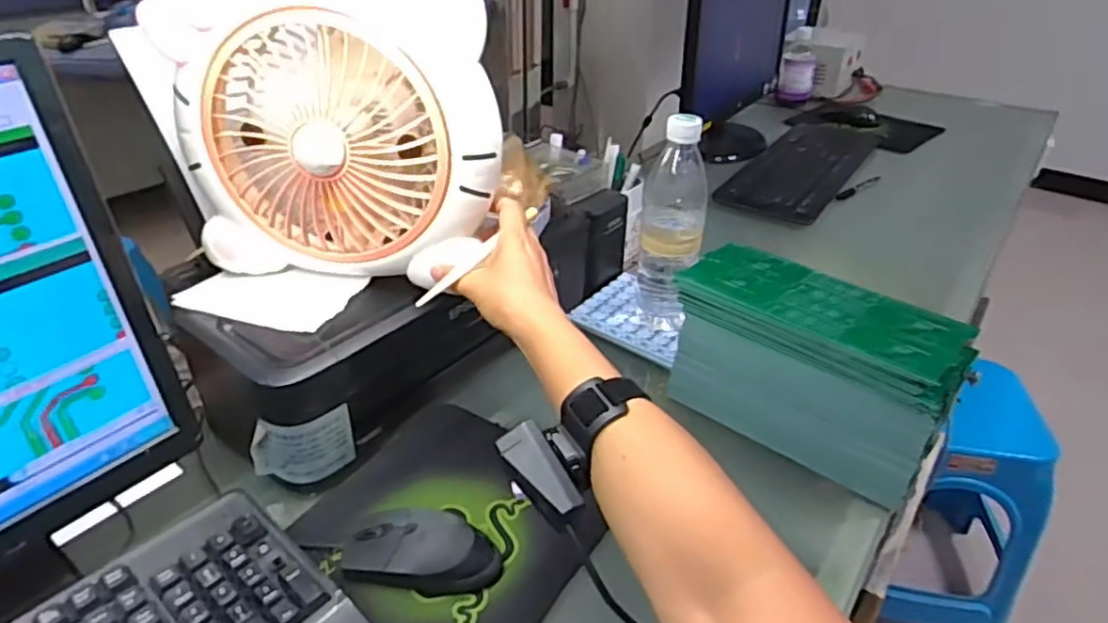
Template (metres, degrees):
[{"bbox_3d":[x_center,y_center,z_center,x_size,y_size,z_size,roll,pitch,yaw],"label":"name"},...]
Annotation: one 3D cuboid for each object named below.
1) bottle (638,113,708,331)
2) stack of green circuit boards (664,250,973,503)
[{"bbox_3d":[0.119,-0.079,0.698,0.064,0.215,0.067,6,33,7],"label":"bottle"},{"bbox_3d":[0.223,0.040,0.614,0.236,0.108,0.111,25,40,32],"label":"stack of green circuit boards"}]

